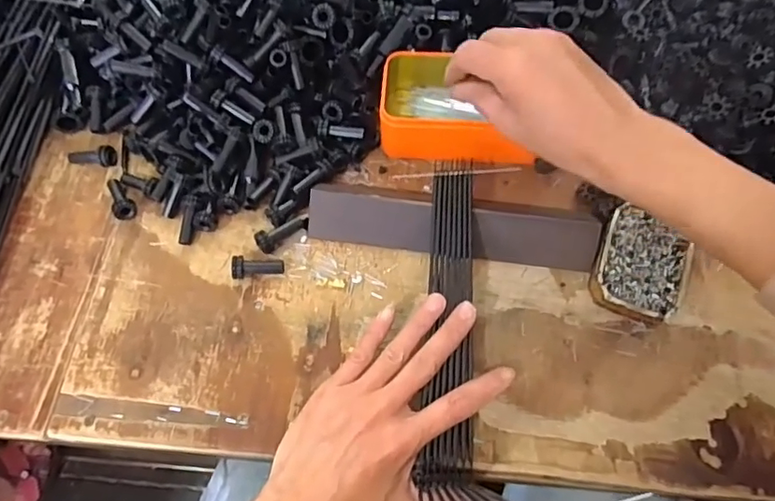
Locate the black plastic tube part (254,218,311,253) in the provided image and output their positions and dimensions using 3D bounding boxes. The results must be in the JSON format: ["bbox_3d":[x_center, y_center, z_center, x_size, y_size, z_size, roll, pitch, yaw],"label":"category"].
[{"bbox_3d":[-0.081,-0.013,0.428,0.044,0.017,0.015,-28,67,-13],"label":"black plastic tube part"}]

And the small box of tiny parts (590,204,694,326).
[{"bbox_3d":[0.188,0.014,0.406,0.067,0.024,0.079,25,67,12],"label":"small box of tiny parts"}]

